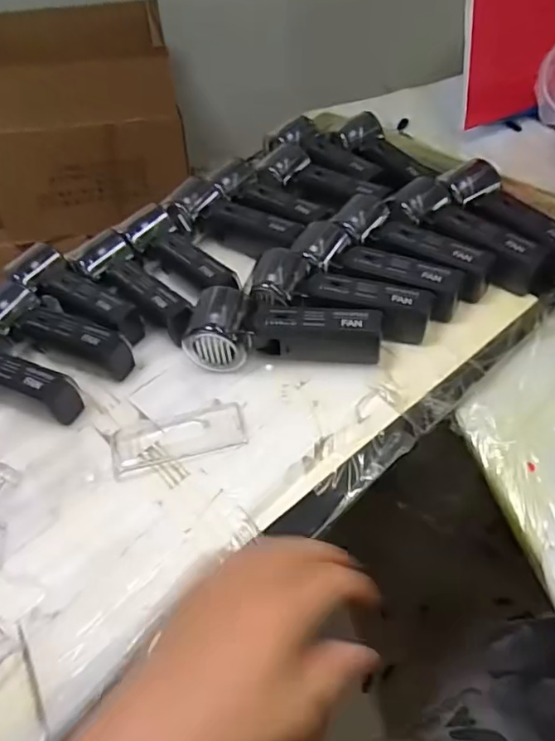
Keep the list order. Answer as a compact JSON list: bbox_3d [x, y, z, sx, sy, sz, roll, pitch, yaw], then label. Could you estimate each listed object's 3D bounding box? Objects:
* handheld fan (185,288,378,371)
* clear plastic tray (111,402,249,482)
[{"bbox_3d":[0.005,-0.030,0.465,0.160,0.047,0.065,7,51,12],"label":"handheld fan"},{"bbox_3d":[-0.079,0.054,0.436,0.106,0.007,0.046,-14,50,-6],"label":"clear plastic tray"}]

